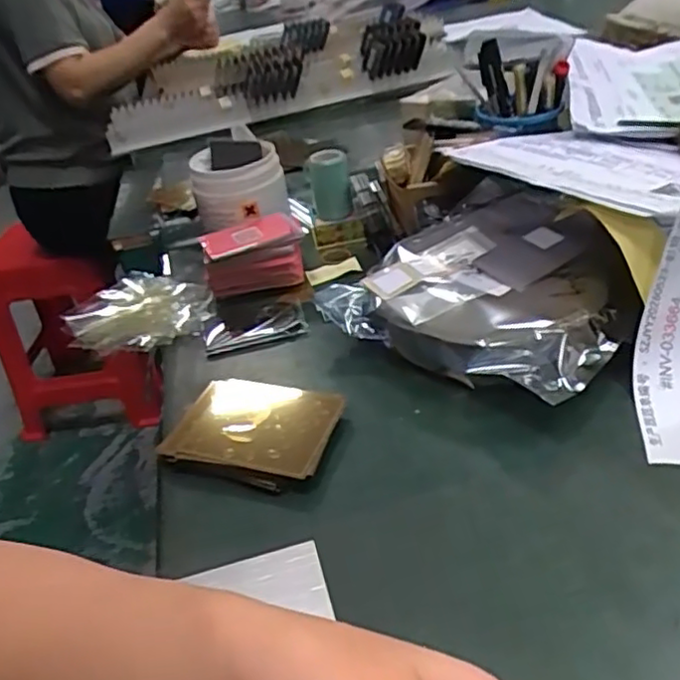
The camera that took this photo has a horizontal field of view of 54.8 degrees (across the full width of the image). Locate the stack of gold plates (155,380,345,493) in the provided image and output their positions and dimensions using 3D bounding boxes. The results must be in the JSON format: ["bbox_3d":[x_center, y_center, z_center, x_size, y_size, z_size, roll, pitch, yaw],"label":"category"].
[{"bbox_3d":[-0.061,0.062,0.469,0.110,0.018,0.087,7,38,24],"label":"stack of gold plates"}]

